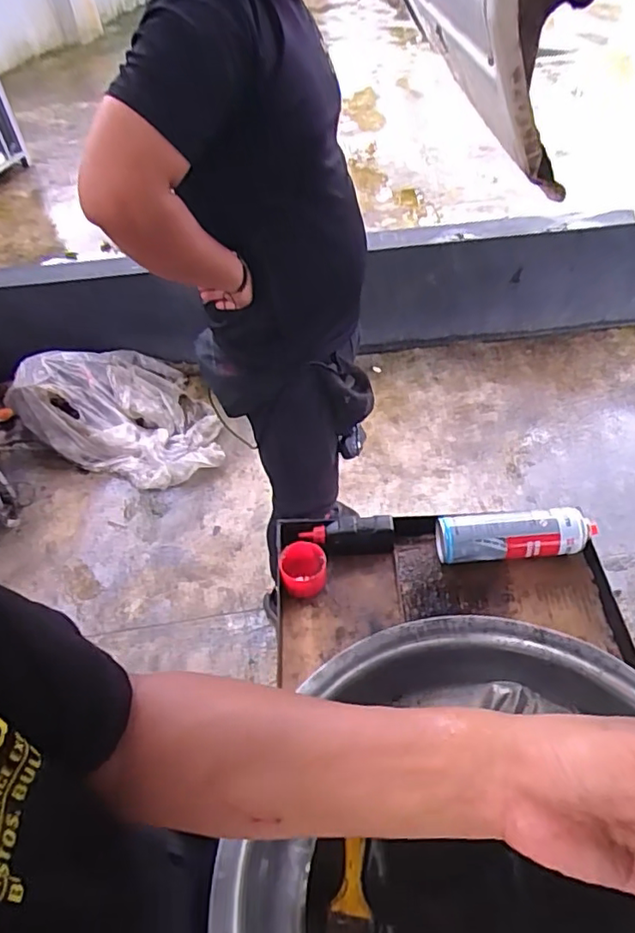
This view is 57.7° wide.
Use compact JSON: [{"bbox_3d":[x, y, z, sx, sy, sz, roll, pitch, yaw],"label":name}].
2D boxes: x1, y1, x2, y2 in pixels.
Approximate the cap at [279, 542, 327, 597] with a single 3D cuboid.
[{"bbox_3d":[-0.021,0.151,0.840,0.065,0.043,0.071,-2,49,2],"label":"cap"}]

